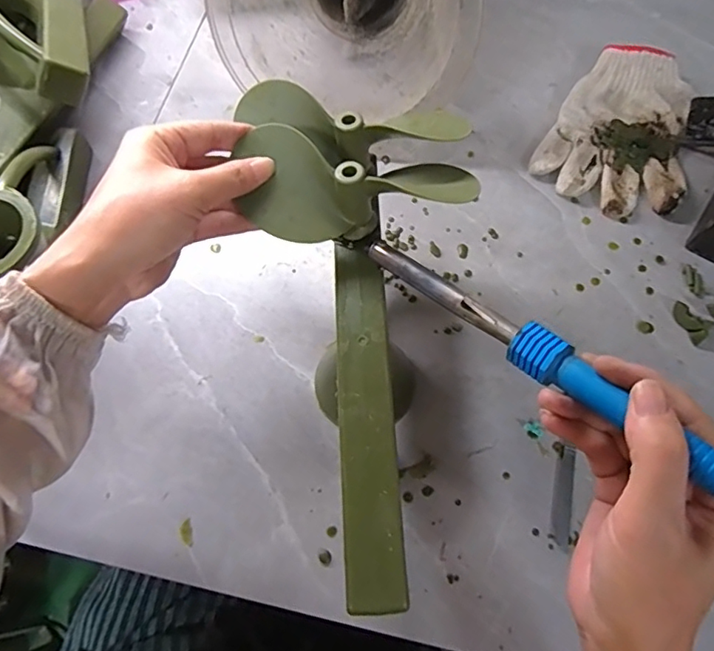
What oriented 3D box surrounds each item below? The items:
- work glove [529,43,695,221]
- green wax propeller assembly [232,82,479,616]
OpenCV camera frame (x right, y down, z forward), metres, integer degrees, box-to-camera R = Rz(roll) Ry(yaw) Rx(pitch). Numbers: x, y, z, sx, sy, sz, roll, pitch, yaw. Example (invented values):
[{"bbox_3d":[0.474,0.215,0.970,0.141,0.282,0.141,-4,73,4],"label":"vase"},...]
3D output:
[{"bbox_3d":[0.258,-0.187,0.509,0.127,0.027,0.182,29,70,13],"label":"work glove"},{"bbox_3d":[0.007,-0.004,0.336,0.140,0.049,0.321,-5,77,0],"label":"green wax propeller assembly"}]

